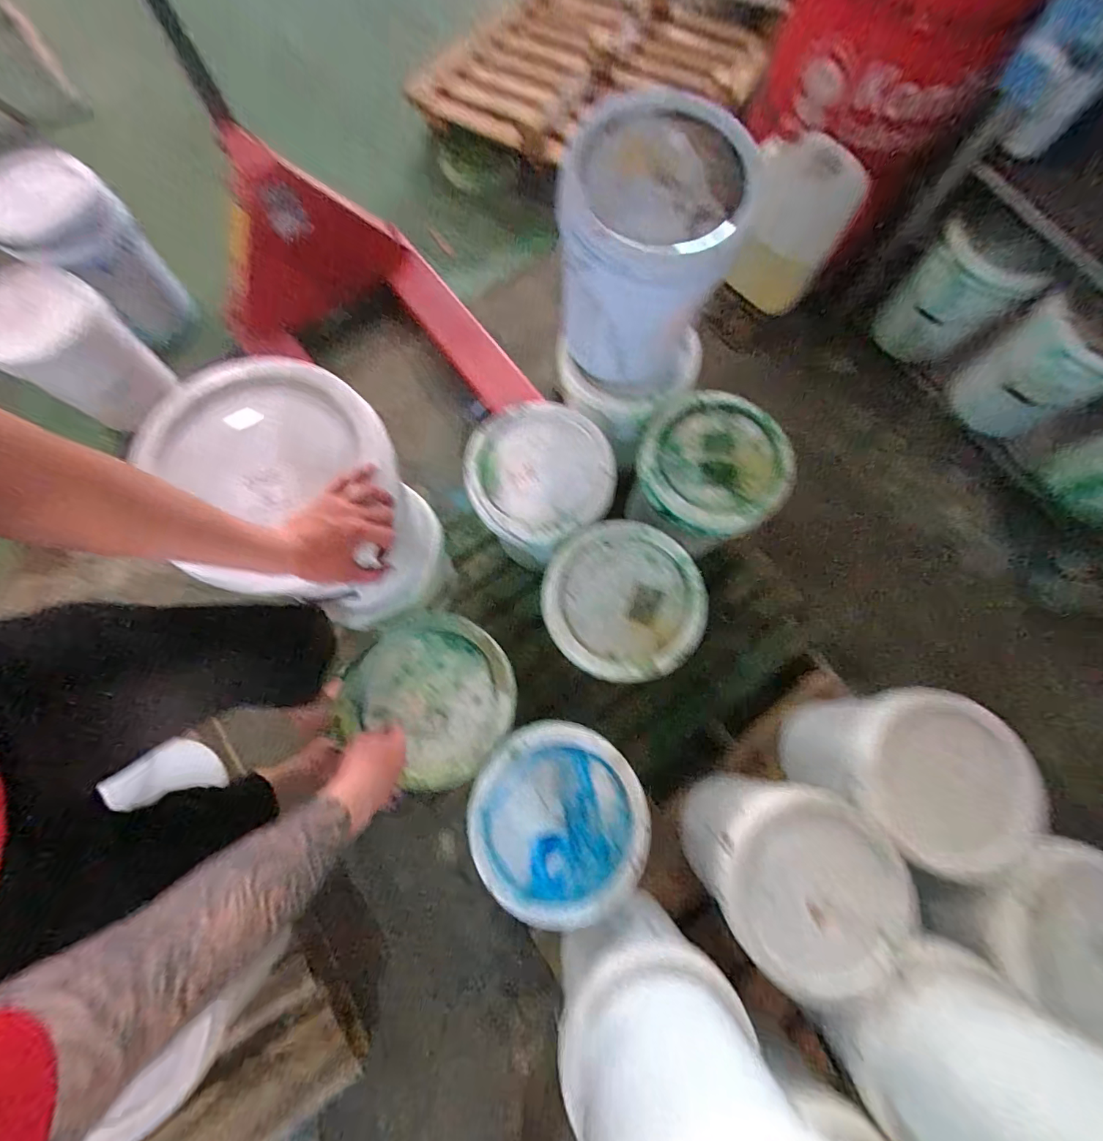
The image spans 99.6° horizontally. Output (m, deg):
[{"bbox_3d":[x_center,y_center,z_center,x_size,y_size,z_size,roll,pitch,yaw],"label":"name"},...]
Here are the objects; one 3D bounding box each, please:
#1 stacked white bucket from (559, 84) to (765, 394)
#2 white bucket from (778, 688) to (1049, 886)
[{"bbox_3d":[0.170,-0.569,0.889,0.264,0.432,0.311,15,75,2],"label":"stacked white bucket"},{"bbox_3d":[0.713,0.422,0.965,0.304,0.355,0.292,0,75,-2],"label":"white bucket"}]

